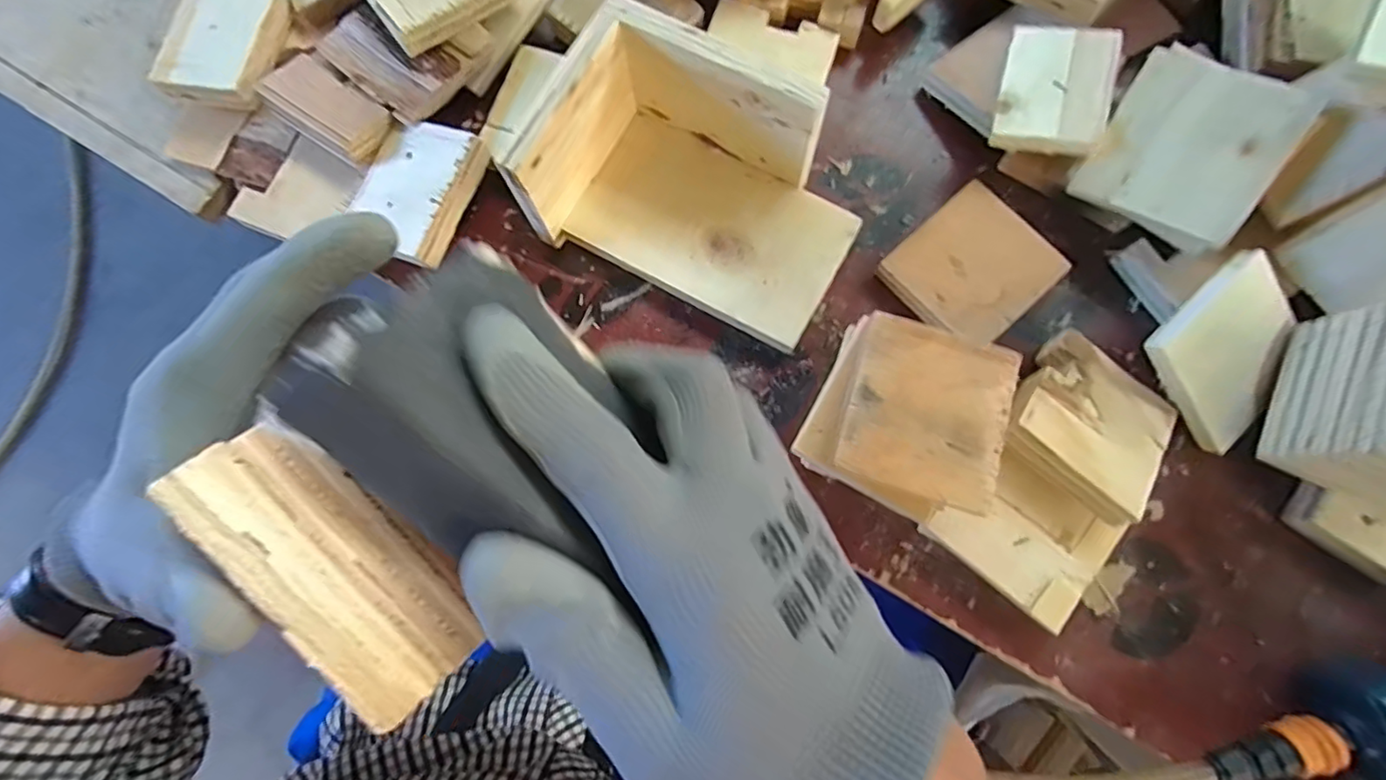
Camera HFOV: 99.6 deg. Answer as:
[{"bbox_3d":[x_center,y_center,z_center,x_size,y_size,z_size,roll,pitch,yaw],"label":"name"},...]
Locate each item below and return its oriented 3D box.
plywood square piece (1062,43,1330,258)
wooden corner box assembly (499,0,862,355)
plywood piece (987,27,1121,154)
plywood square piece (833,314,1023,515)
[{"bbox_3d":[0.295,-0.144,0.349,0.090,0.010,0.091,34,109,21],"label":"plywood square piece"},{"bbox_3d":[0.007,-0.125,0.364,0.192,0.089,0.125,28,81,6],"label":"wooden corner box assembly"},{"bbox_3d":[0.236,-0.196,0.379,0.065,0.011,0.093,15,75,16],"label":"plywood piece"},{"bbox_3d":[0.127,0.011,0.314,0.082,0.006,0.090,17,80,4],"label":"plywood square piece"}]

